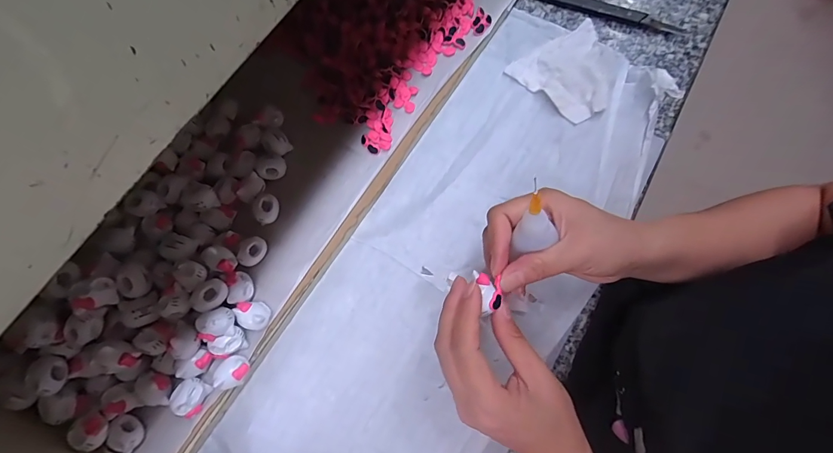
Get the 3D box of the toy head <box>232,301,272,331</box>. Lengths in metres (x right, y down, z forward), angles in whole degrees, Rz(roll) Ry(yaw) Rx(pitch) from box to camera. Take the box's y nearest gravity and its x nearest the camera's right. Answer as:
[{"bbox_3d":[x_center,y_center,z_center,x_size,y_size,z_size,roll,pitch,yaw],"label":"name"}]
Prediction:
[{"bbox_3d":[-0.126,0.069,0.303,0.024,0.023,0.021,8,73,5],"label":"toy head"}]

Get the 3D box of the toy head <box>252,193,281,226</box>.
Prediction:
[{"bbox_3d":[-0.128,-0.016,0.332,0.021,0.014,0.026,-22,73,-5],"label":"toy head"}]

